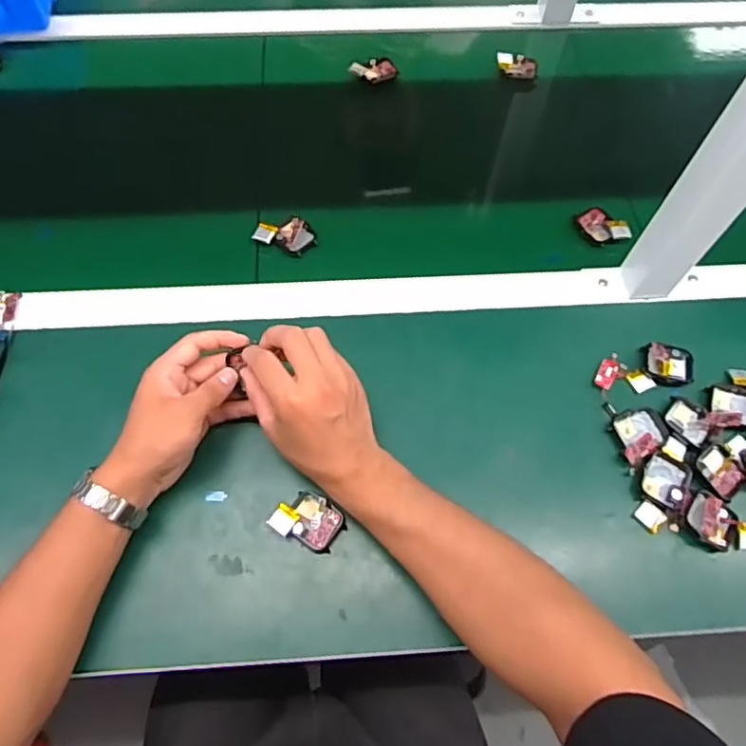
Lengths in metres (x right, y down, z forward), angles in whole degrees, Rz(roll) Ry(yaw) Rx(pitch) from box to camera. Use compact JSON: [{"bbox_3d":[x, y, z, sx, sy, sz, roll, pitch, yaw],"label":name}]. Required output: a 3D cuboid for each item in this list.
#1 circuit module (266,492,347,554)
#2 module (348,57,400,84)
[{"bbox_3d":[-0.051,0.121,0.465,0.051,0.016,0.042,31,68,13],"label":"circuit module"},{"bbox_3d":[0.001,-0.379,0.711,0.057,0.016,0.035,-18,66,-10],"label":"module"}]

